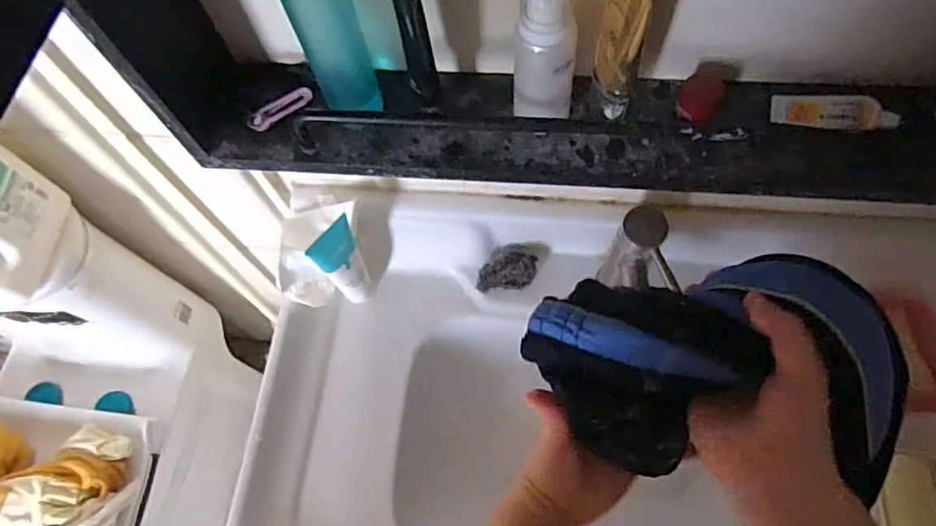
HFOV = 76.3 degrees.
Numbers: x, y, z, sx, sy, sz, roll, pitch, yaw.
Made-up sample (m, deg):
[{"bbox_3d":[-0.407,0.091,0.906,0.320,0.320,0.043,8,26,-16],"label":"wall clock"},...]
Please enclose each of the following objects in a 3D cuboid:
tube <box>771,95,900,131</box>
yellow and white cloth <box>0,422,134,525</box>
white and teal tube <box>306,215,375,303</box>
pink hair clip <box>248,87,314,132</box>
[{"bbox_3d":[0.279,-0.115,0.454,0.083,0.022,0.021,12,68,8],"label":"tube"},{"bbox_3d":[-0.686,0.335,0.923,0.282,0.082,0.168,1,67,4],"label":"yellow and white cloth"},{"bbox_3d":[-0.138,0.004,0.690,0.028,0.144,0.053,34,73,16],"label":"white and teal tube"},{"bbox_3d":[-0.158,-0.131,0.503,0.058,0.010,0.018,-27,68,-8],"label":"pink hair clip"}]

